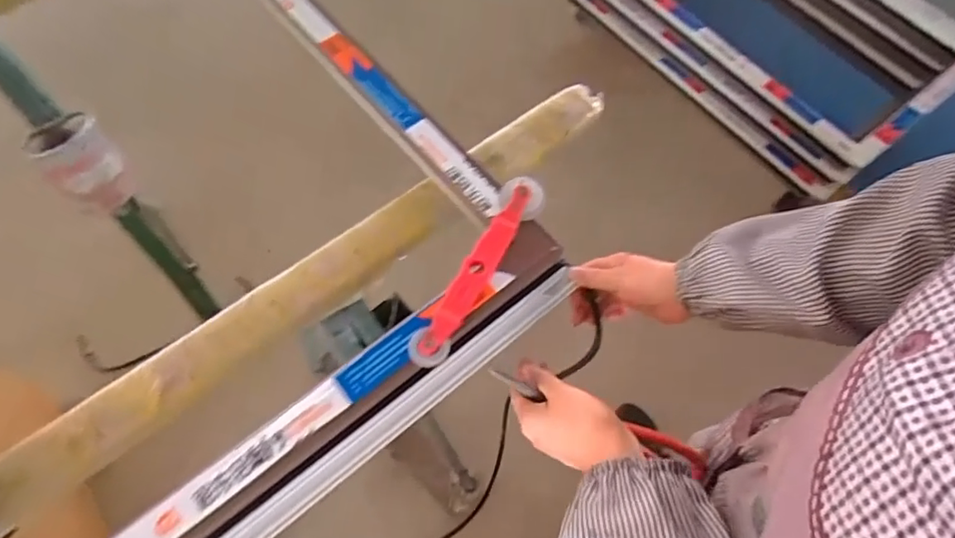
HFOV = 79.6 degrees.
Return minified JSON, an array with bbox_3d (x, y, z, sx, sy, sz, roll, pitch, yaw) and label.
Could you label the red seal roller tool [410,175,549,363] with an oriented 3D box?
[{"bbox_3d":[0.001,-0.002,0.501,0.035,0.027,0.193,28,66,10],"label":"red seal roller tool"}]

